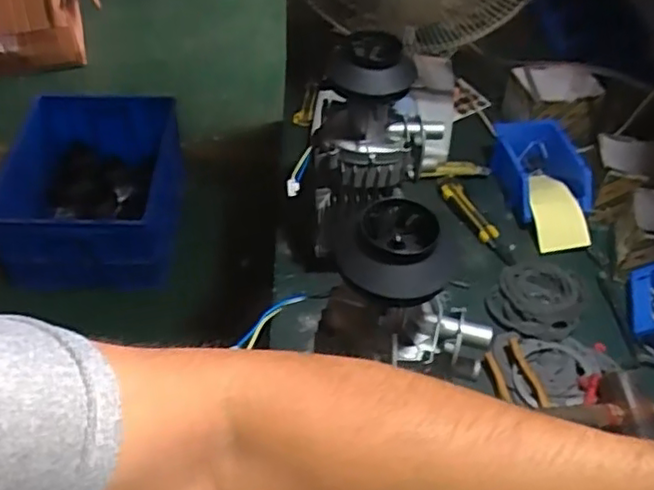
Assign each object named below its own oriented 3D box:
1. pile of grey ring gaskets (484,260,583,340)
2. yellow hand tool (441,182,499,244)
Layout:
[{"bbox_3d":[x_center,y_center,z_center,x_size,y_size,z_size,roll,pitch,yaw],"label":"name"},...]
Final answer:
[{"bbox_3d":[0.303,0.073,0.923,0.118,0.026,0.155,30,52,21],"label":"pile of grey ring gaskets"},{"bbox_3d":[0.226,-0.057,1.039,0.042,0.014,0.129,-14,50,-16],"label":"yellow hand tool"}]

